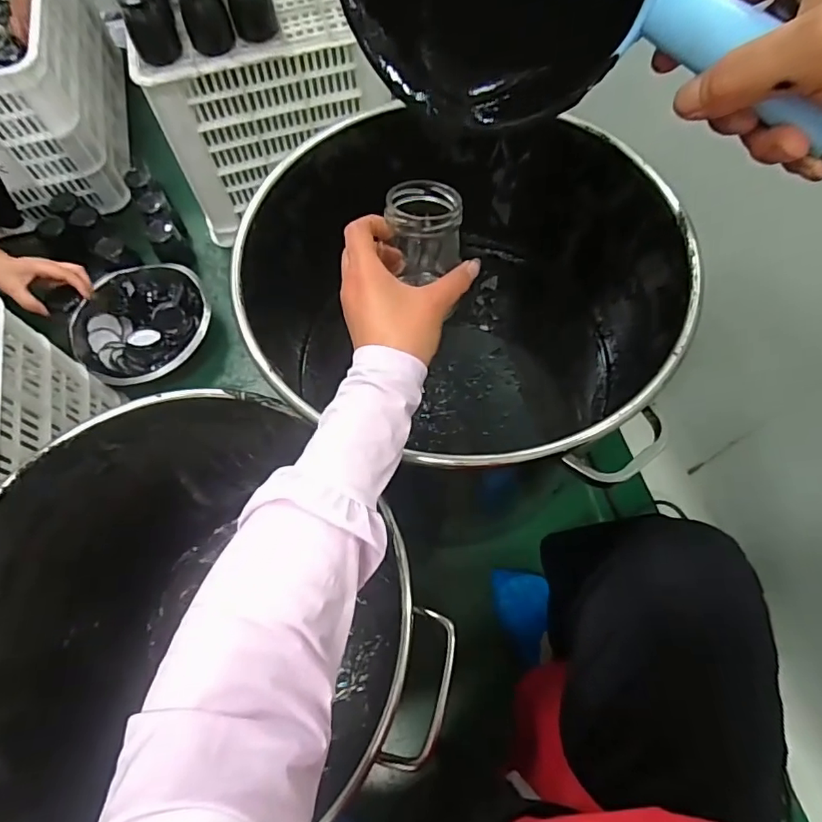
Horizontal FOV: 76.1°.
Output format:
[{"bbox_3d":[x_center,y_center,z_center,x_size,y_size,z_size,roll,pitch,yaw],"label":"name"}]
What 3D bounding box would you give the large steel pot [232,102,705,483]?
[{"bbox_3d":[0.071,-0.098,0.715,0.462,0.400,0.440,-1,66,2],"label":"large steel pot"}]

